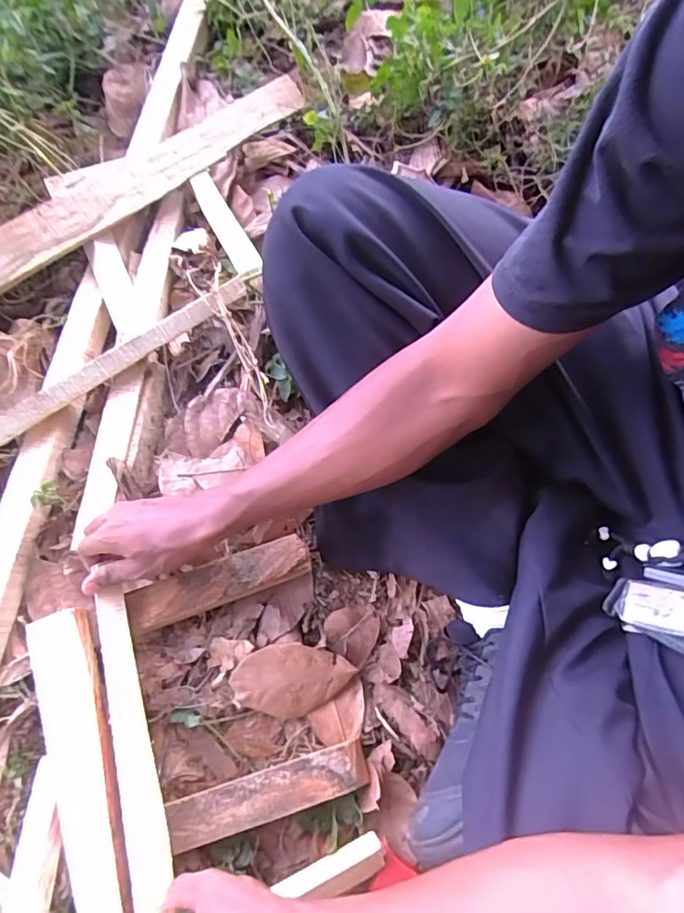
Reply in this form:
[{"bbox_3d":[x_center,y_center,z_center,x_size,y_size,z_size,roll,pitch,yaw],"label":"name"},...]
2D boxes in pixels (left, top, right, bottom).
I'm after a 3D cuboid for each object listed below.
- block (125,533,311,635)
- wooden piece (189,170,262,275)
[{"bbox_3d":[-0.119,0.123,0.509,0.175,0.016,0.041,-19,73,-8],"label":"block"},{"bbox_3d":[-0.136,-0.273,0.606,0.027,0.015,0.146,-28,75,-10],"label":"wooden piece"}]

